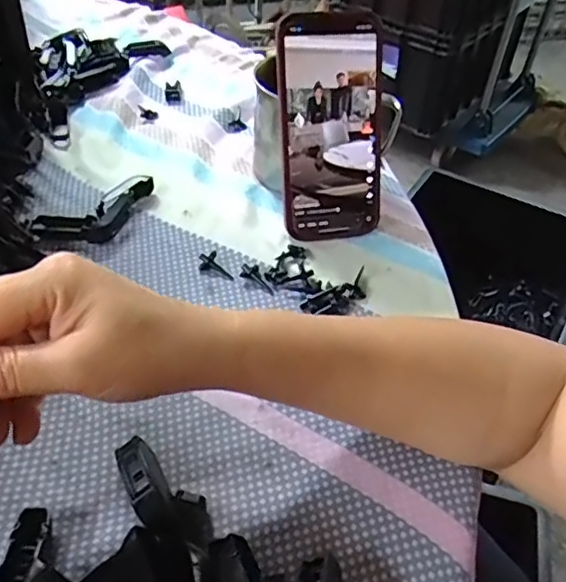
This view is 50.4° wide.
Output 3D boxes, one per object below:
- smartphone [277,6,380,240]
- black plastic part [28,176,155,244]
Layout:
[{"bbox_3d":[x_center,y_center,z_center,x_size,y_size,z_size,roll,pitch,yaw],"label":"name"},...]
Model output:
[{"bbox_3d":[0.036,-0.119,0.441,0.072,0.159,0.014,-7,20,-11],"label":"smartphone"},{"bbox_3d":[-0.139,-0.060,0.462,0.098,0.018,0.044,-24,52,-25],"label":"black plastic part"}]

